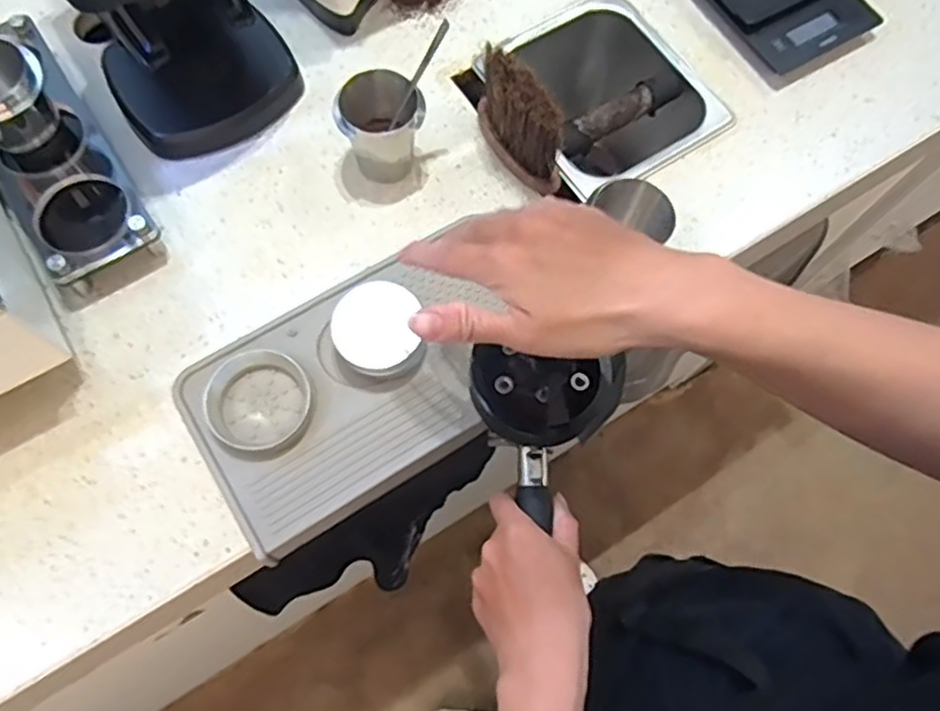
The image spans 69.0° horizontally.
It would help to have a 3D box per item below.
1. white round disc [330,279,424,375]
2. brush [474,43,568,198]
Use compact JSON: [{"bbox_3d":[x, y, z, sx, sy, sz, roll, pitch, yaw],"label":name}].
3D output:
[{"bbox_3d":[-0.064,-0.016,0.477,0.057,0.040,0.060,3,69,-1],"label":"white round disc"},{"bbox_3d":[0.035,-0.175,0.516,0.026,0.081,0.090,-35,74,-14],"label":"brush"}]

